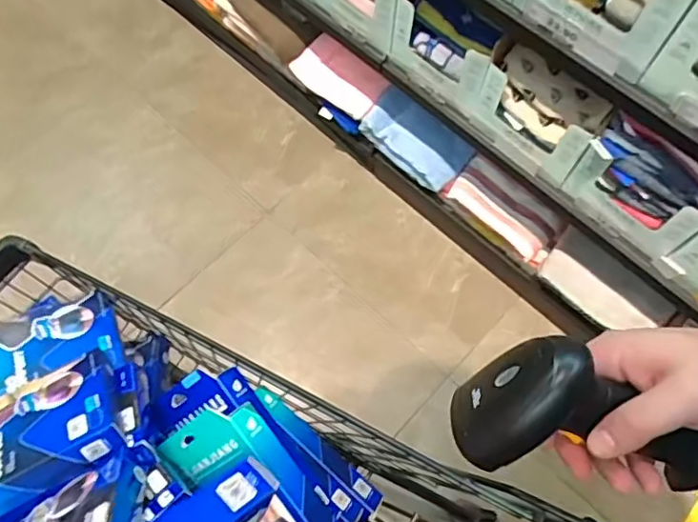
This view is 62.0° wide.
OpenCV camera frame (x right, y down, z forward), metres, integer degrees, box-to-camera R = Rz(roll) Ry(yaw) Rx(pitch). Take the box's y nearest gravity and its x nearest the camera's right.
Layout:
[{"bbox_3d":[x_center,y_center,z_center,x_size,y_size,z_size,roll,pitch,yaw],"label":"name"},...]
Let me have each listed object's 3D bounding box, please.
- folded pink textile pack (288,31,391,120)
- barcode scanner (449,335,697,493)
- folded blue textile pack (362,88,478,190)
[{"bbox_3d":[-0.033,-0.411,1.276,0.221,0.134,0.051,34,71,12],"label":"folded pink textile pack"},{"bbox_3d":[0.150,0.099,0.353,0.160,0.059,0.076,15,68,-2],"label":"barcode scanner"},{"bbox_3d":[0.144,-0.266,1.255,0.254,0.148,0.077,35,71,12],"label":"folded blue textile pack"}]

